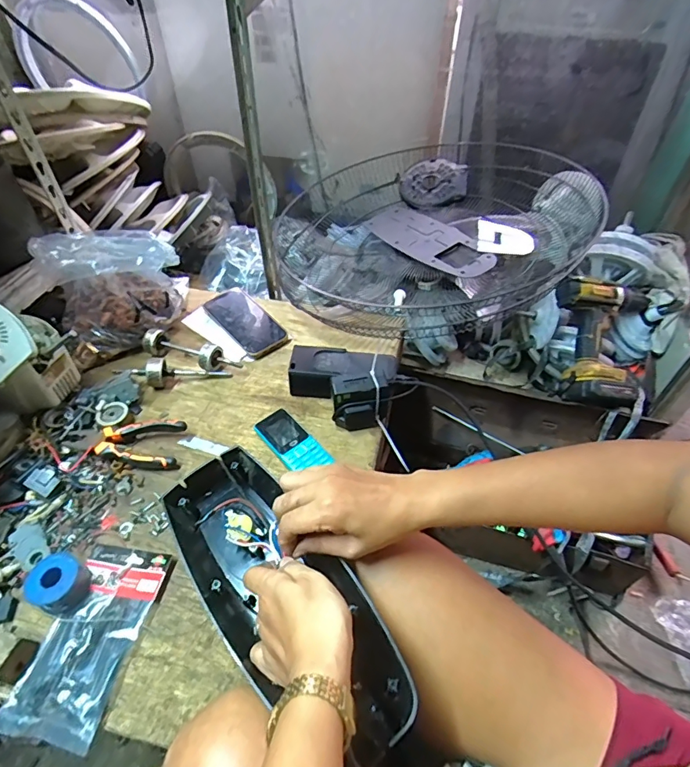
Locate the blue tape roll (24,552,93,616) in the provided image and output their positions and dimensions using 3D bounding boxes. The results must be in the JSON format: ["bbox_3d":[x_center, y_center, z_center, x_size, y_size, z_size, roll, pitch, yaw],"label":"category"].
[{"bbox_3d":[-0.311,0.215,0.487,0.059,0.030,0.053,19,50,17],"label":"blue tape roll"}]

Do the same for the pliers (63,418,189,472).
[{"bbox_3d":[-0.302,0.080,0.613,0.157,0.030,0.065,4,48,3],"label":"pliers"}]

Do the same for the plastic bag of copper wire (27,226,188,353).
[{"bbox_3d":[-0.358,-0.157,0.711,0.188,0.181,0.132,-26,53,-22],"label":"plastic bag of copper wire"}]

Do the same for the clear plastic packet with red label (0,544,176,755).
[{"bbox_3d":[-0.261,0.259,0.467,0.098,0.013,0.179,8,48,7],"label":"clear plastic packet with red label"}]

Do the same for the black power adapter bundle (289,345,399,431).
[{"bbox_3d":[-0.006,0.000,0.657,0.156,0.074,0.112,8,48,7],"label":"black power adapter bundle"}]

